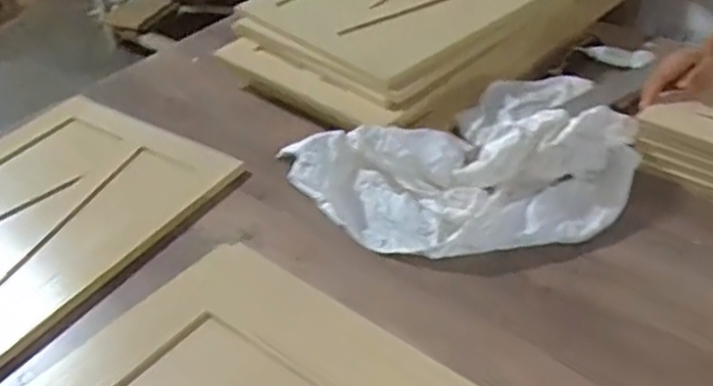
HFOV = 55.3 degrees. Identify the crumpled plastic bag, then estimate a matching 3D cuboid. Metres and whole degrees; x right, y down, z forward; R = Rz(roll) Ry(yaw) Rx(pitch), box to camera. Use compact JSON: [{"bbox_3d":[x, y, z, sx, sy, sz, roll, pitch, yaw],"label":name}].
[{"bbox_3d":[0.169,-0.051,0.929,0.445,0.092,0.309,-20,41,-16],"label":"crumpled plastic bag"}]

